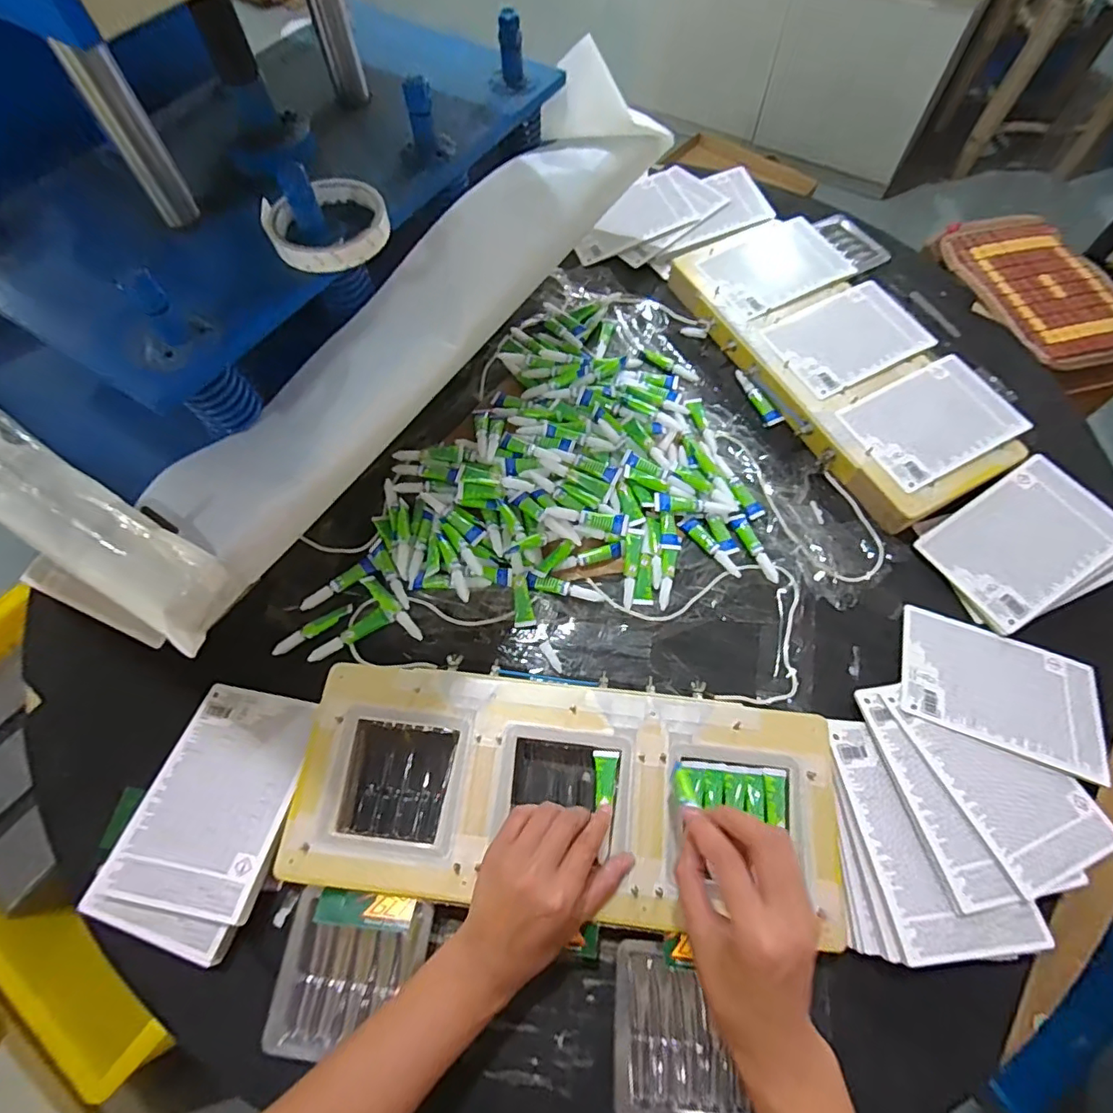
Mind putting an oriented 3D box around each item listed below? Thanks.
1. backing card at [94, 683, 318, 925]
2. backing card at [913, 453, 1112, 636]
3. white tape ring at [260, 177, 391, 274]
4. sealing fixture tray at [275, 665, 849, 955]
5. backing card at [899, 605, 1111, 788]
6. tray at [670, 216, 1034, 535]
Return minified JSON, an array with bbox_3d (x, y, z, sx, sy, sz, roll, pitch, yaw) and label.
[{"bbox_3d":[-0.275,0.193,0.461,0.114,0.008,0.168,9,51,4],"label":"backing card"},{"bbox_3d":[0.465,-0.016,0.554,0.170,0.010,0.118,-35,66,-3],"label":"backing card"},{"bbox_3d":[-0.177,-0.258,0.431,0.088,0.018,0.093,0,64,0],"label":"white tape ring"},{"bbox_3d":[0.008,0.189,0.453,0.425,0.025,0.173,2,64,2],"label":"sealing fixture tray"},{"bbox_3d":[0.400,0.118,0.501,0.166,0.009,0.113,20,58,9],"label":"backing card"},{"bbox_3d":[0.330,-0.232,0.652,0.207,0.049,0.415,-24,66,-11],"label":"tray"}]

